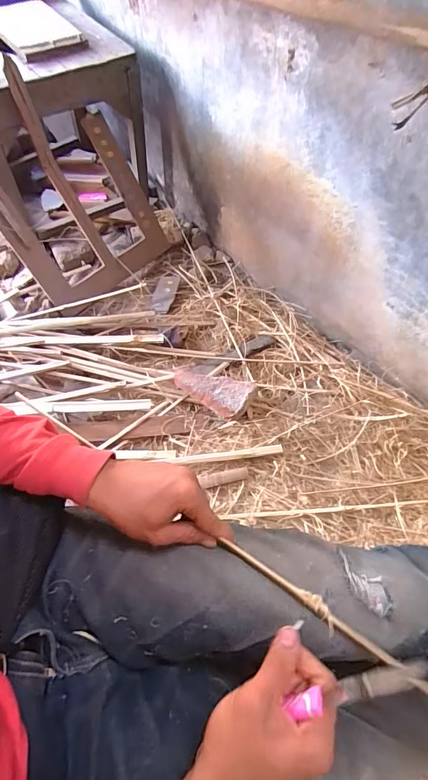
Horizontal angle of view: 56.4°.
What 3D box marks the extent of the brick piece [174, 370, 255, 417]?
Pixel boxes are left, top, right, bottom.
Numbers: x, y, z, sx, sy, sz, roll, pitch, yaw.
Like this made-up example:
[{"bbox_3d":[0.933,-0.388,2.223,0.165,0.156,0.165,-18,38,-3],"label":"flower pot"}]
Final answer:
[{"bbox_3d":[-0.003,0.000,0.916,0.177,0.057,0.091,26,61,17],"label":"brick piece"}]

